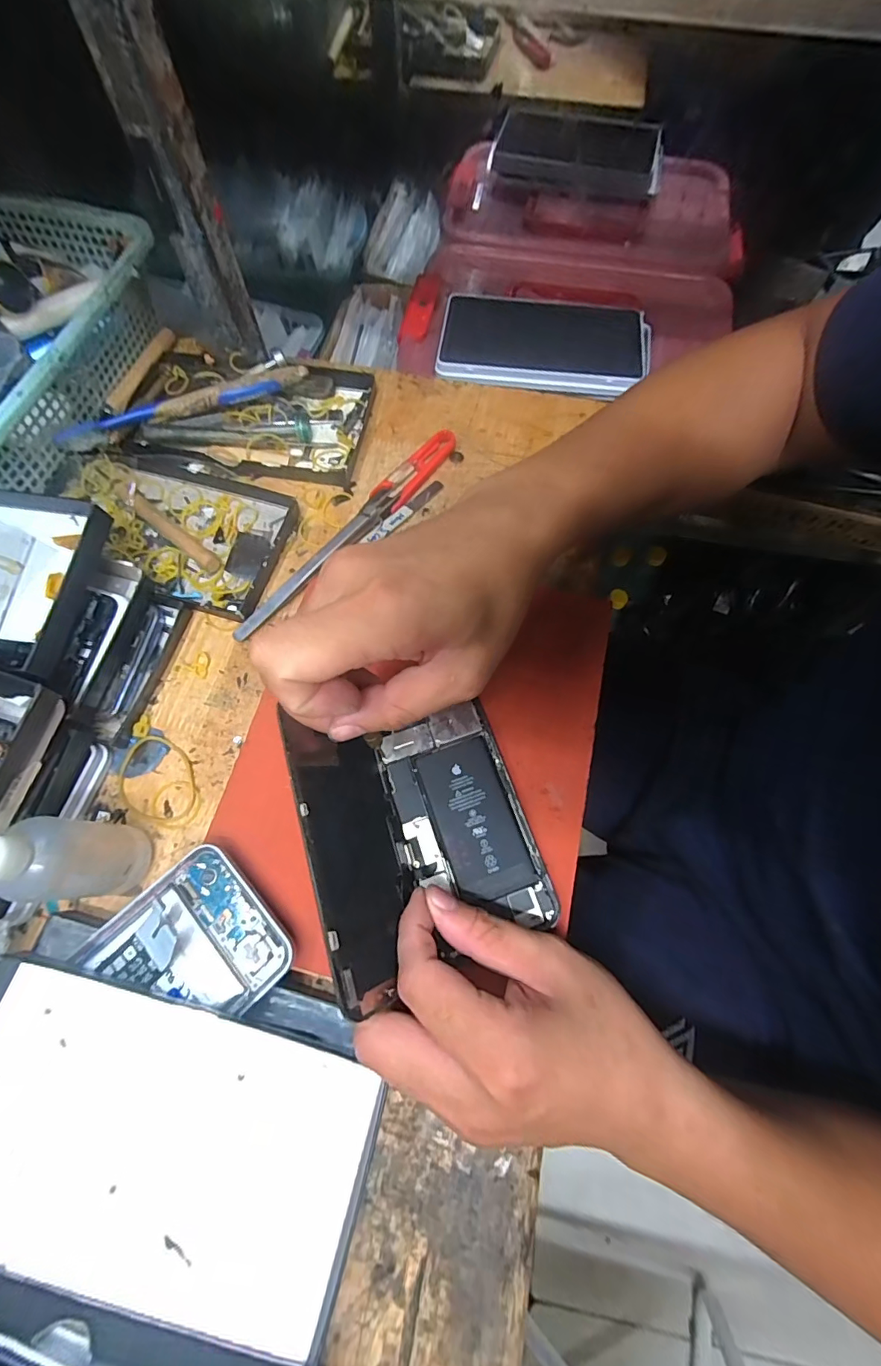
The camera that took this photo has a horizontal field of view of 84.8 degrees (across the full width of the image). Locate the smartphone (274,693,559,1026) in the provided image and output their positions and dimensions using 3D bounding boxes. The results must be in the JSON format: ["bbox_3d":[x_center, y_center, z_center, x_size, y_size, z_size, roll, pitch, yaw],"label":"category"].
[{"bbox_3d":[-0.007,0.072,0.242,0.106,0.059,0.122,-17,70,-7],"label":"smartphone"}]

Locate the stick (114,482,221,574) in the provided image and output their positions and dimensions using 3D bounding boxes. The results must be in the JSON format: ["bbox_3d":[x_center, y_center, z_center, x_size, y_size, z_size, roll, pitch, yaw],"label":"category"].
[{"bbox_3d":[-0.194,-0.112,0.341,0.103,0.012,0.014,38,73,13],"label":"stick"}]

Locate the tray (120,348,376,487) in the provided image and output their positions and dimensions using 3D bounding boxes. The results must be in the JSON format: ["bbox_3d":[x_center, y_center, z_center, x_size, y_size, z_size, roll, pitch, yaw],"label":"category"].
[{"bbox_3d":[-0.149,-0.215,0.376,0.175,0.030,0.109,8,69,2],"label":"tray"}]

